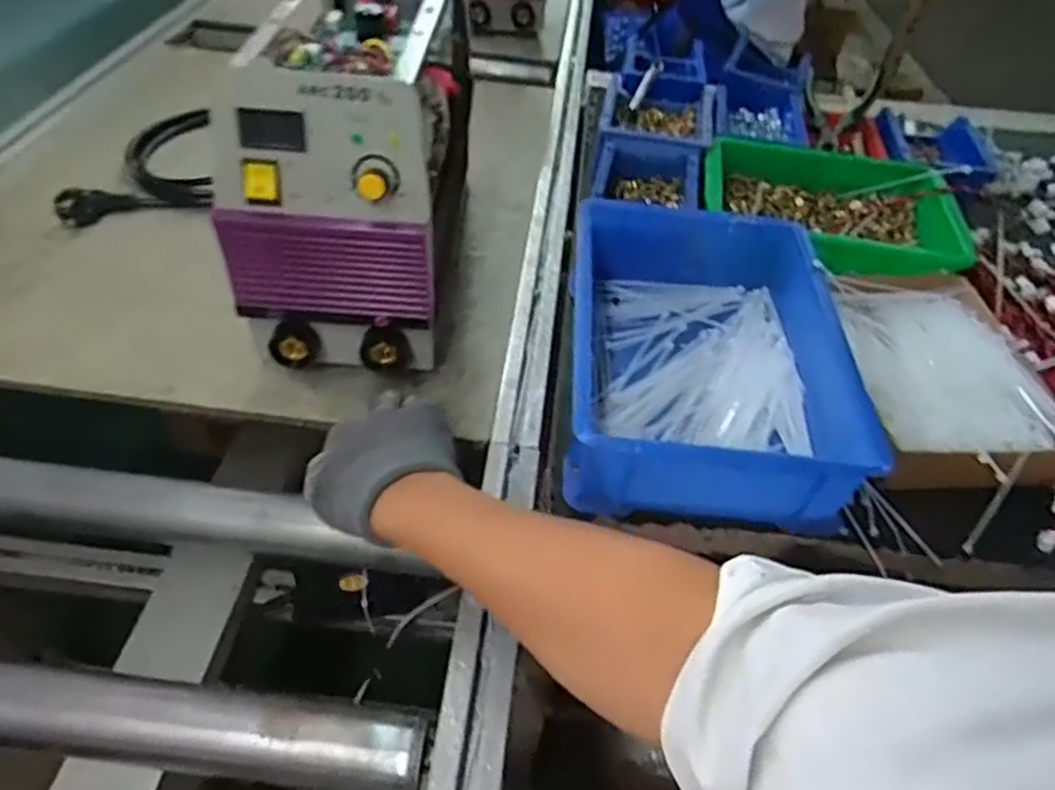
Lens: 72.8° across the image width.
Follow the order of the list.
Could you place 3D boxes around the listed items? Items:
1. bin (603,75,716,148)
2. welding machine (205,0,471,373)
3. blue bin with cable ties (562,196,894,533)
[{"bbox_3d":[0.152,-0.323,0.852,0.129,0.059,0.192,12,46,6],"label":"bin"},{"bbox_3d":[-0.139,-0.211,0.634,0.142,0.241,0.338,4,46,-2],"label":"welding machine"},{"bbox_3d":[0.142,-0.029,0.590,0.216,0.097,0.288,6,46,-1],"label":"blue bin with cable ties"}]

